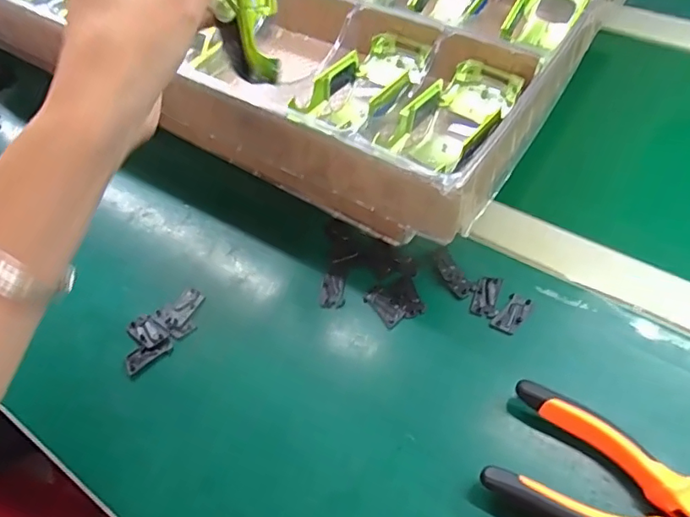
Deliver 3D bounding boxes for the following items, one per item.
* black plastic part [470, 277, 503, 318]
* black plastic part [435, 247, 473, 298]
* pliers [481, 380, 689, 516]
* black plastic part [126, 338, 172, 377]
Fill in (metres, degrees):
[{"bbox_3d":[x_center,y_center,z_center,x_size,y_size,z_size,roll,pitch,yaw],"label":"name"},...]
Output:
[{"bbox_3d":[0.103,0.027,0.373,0.018,0.004,0.032,13,56,14],"label":"black plastic part"},{"bbox_3d":[0.079,0.010,0.386,0.015,0.004,0.045,-23,55,-12],"label":"black plastic part"},{"bbox_3d":[0.177,0.141,0.276,0.191,0.027,0.064,23,59,20],"label":"pliers"},{"bbox_3d":[-0.140,0.068,0.366,0.033,0.004,0.015,-37,59,-21],"label":"black plastic part"}]

